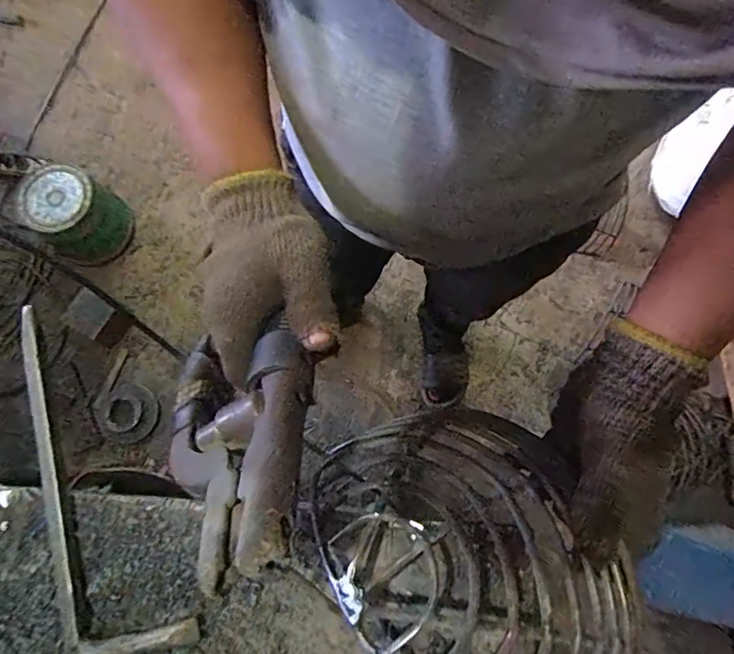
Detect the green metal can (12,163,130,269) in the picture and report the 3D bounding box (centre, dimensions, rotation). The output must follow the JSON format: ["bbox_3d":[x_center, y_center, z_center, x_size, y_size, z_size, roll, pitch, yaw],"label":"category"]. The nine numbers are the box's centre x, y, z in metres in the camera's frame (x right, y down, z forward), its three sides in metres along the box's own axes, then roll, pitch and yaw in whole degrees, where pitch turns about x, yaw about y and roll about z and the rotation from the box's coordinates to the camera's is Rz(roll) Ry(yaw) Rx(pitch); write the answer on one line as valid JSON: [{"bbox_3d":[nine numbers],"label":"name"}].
[{"bbox_3d":[-0.694,-0.270,1.234,0.182,0.180,0.221,-43,80,-9],"label":"green metal can"}]

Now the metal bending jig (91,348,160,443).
[{"bbox_3d":[-0.537,0.163,1.164,0.139,0.031,0.202,18,51,-12],"label":"metal bending jig"}]

